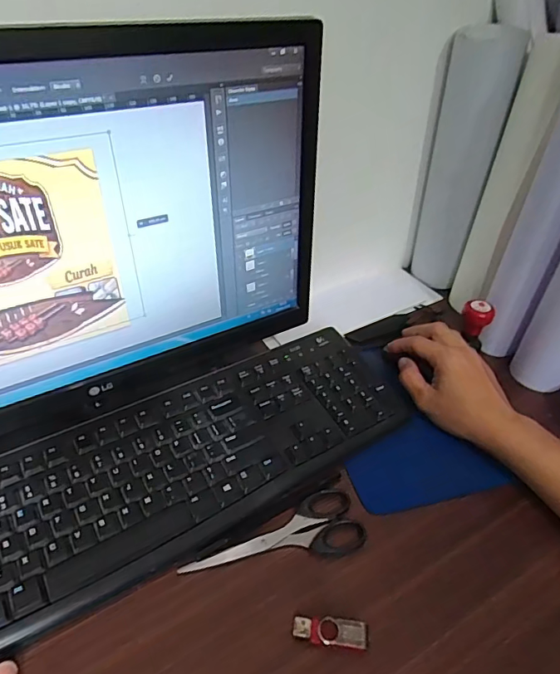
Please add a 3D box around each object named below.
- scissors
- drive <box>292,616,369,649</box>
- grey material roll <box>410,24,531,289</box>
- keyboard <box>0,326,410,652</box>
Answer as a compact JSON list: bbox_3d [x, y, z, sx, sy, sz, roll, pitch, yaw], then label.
[{"bbox_3d":[0.000,0.173,0.389,0.152,0.012,0.054,-15,44,-21],"label":"scissors"},{"bbox_3d":[0.036,0.213,0.340,0.052,0.007,0.017,5,40,1],"label":"drive"},{"bbox_3d":[0.214,-0.199,0.596,0.084,0.314,0.077,18,42,16],"label":"grey material roll"},{"bbox_3d":[-0.081,0.110,0.438,0.426,0.032,0.151,-21,46,-26],"label":"keyboard"}]

